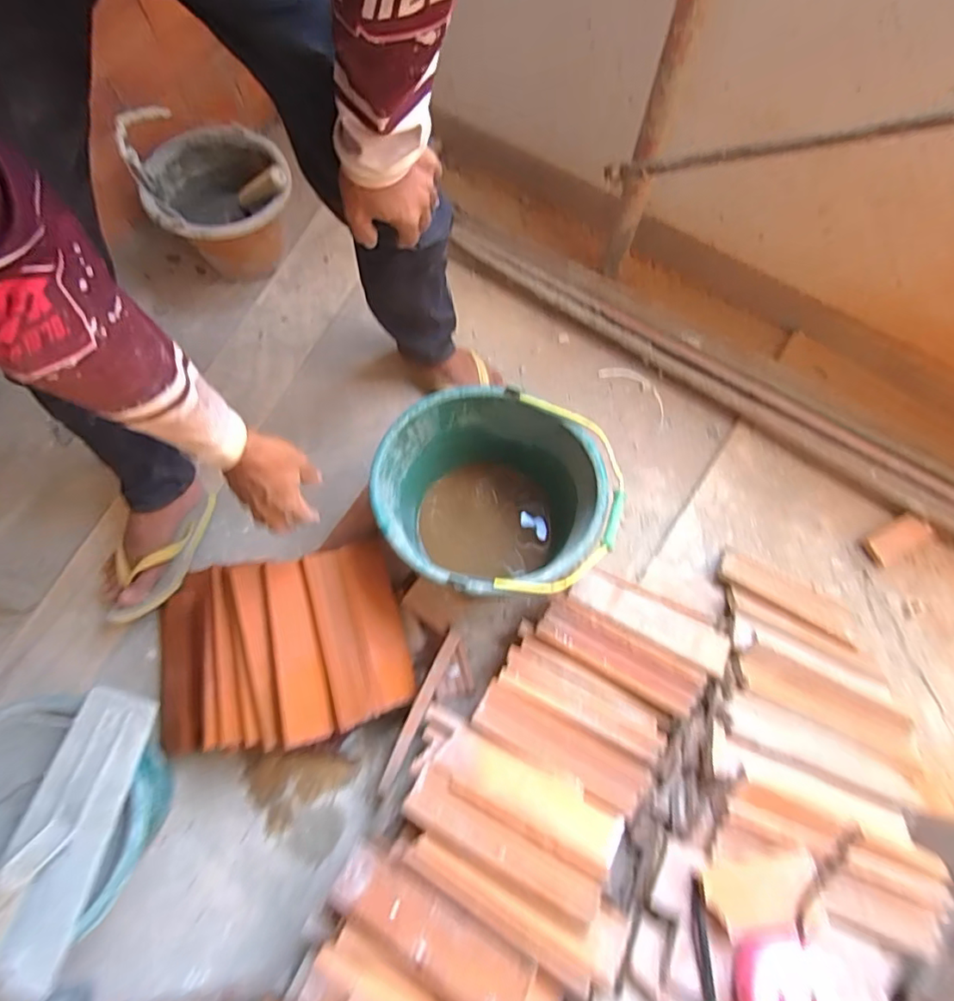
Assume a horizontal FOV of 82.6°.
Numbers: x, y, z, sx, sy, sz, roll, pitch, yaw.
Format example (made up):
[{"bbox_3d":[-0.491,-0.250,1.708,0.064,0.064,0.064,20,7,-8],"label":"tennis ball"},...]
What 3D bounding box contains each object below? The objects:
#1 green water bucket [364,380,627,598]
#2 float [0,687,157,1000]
[{"bbox_3d":[0.022,0.016,0.810,0.319,0.229,0.278,20,70,7],"label":"green water bucket"},{"bbox_3d":[-0.463,0.364,0.594,0.101,0.064,0.299,12,72,4],"label":"float"}]

